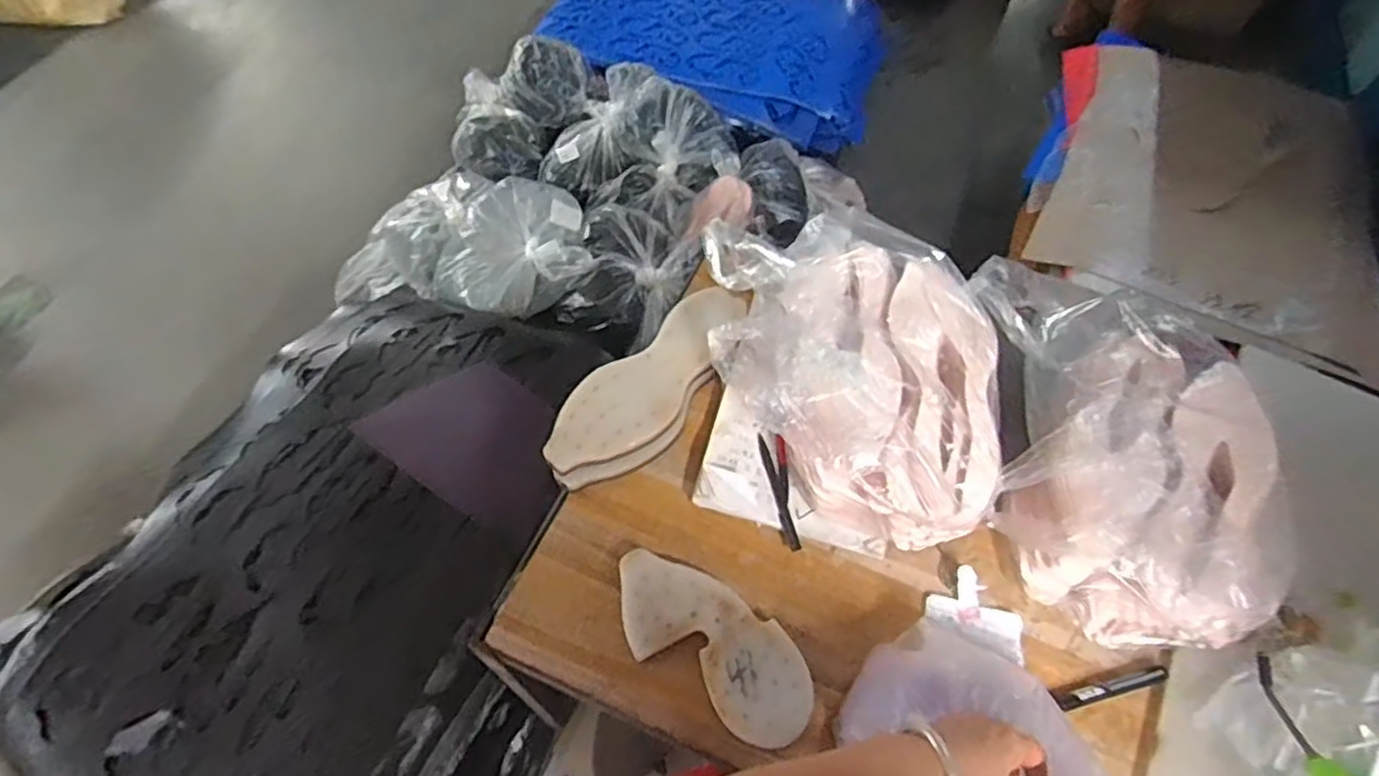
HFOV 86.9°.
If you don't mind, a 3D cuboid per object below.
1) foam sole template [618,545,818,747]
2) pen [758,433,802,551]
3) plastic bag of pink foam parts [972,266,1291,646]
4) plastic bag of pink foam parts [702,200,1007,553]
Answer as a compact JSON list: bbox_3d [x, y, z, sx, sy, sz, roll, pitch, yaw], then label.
[{"bbox_3d":[0.020,0.236,0.681,0.215,0.010,0.099,32,62,17],"label":"foam sole template"},{"bbox_3d":[0.093,0.110,0.772,0.015,0.014,0.129,-13,59,-10],"label":"pen"},{"bbox_3d":[0.423,0.058,0.740,0.259,0.122,0.367,4,58,1],"label":"plastic bag of pink foam parts"},{"bbox_3d":[0.173,-0.005,0.745,0.274,0.166,0.328,-17,60,-12],"label":"plastic bag of pink foam parts"}]

